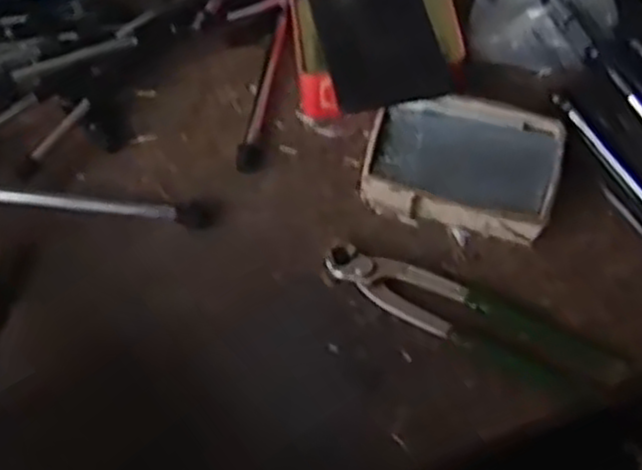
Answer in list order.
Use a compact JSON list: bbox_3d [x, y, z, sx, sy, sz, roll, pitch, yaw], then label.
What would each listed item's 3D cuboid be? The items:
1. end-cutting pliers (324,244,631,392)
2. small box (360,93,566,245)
[{"bbox_3d":[0.099,0.054,0.505,0.198,0.018,0.042,23,68,9],"label":"end-cutting pliers"},{"bbox_3d":[0.099,-0.050,0.540,0.126,0.039,0.090,14,67,6],"label":"small box"}]

